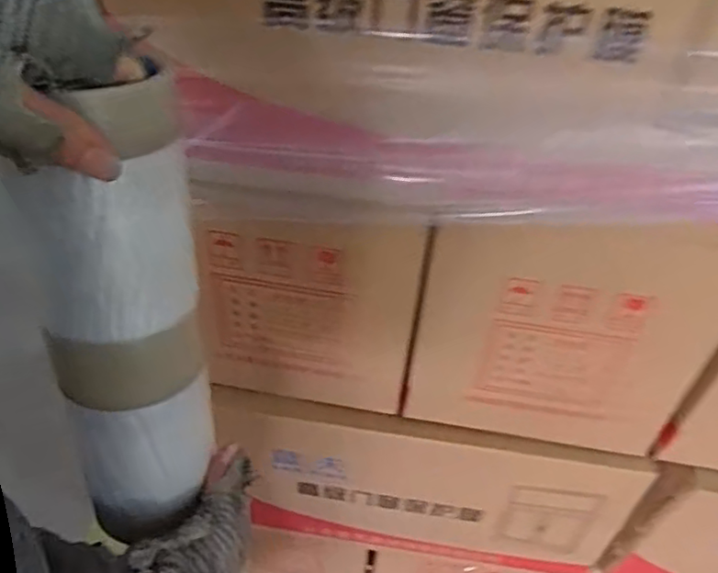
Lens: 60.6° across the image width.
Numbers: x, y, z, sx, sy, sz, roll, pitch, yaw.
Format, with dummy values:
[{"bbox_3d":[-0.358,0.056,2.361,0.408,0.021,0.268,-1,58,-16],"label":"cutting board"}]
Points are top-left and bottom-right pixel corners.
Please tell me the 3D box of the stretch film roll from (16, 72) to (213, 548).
[{"bbox_3d":[-0.125,0.032,0.348,0.064,0.286,0.062,5,31,-3],"label":"stretch film roll"}]

